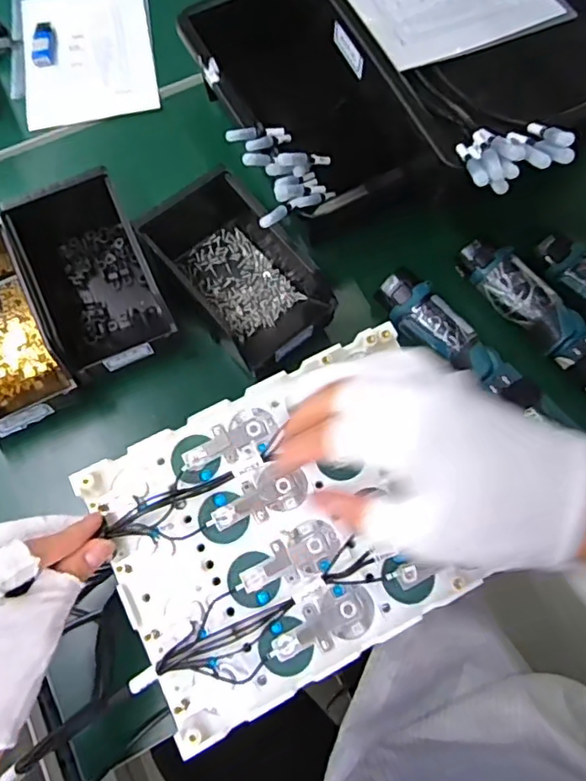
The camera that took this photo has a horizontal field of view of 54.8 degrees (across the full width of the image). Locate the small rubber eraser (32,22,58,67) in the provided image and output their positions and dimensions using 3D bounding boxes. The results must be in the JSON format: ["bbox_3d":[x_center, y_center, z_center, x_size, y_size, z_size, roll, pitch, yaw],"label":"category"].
[{"bbox_3d":[-0.295,-0.413,0.673,0.028,0.009,0.060,-3,72,-1],"label":"small rubber eraser"}]

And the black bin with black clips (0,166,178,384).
[{"bbox_3d":[-0.193,-0.117,0.546,0.102,0.079,0.206,-24,74,-8],"label":"black bin with black clips"}]

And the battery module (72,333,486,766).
[{"bbox_3d":[-0.007,0.083,0.353,0.210,0.017,0.175,-25,74,-8],"label":"battery module"}]

